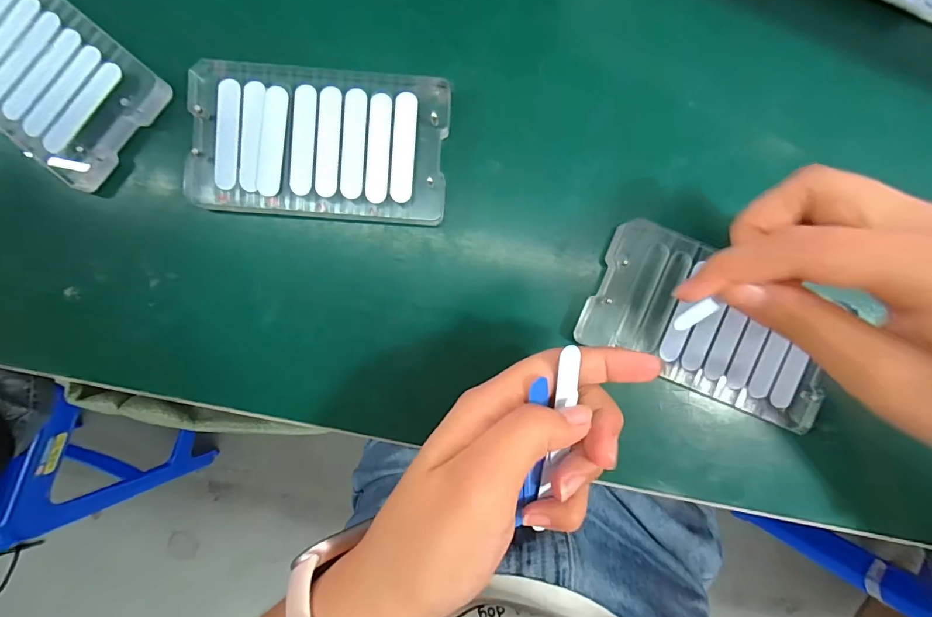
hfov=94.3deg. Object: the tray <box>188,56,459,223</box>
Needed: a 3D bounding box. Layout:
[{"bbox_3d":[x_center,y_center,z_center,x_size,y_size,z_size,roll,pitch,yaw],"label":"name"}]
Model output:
[{"bbox_3d":[-0.071,-0.079,0.209,0.121,0.009,0.070,4,93,-2],"label":"tray"}]

